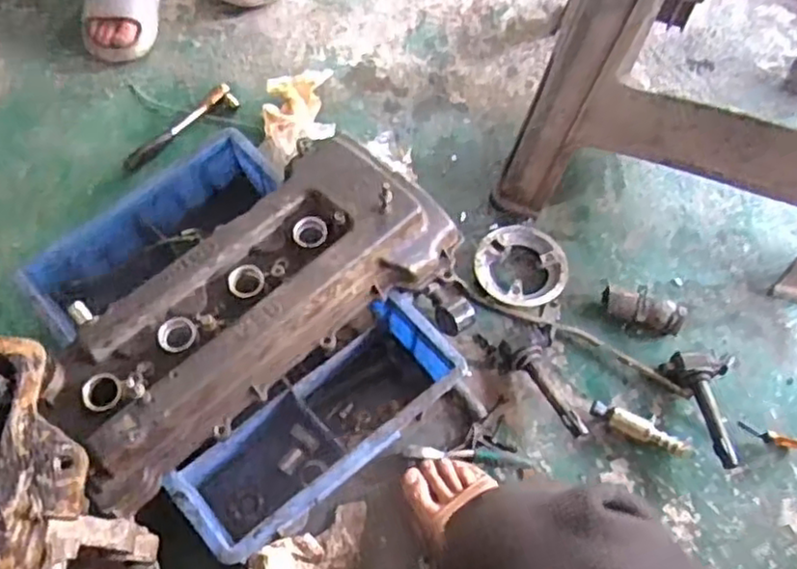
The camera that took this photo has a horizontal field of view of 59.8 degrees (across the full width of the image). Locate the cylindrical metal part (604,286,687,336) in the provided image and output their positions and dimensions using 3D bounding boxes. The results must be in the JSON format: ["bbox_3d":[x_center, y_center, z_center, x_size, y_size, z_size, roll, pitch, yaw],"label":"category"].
[{"bbox_3d":[0.319,0.033,0.900,0.106,0.041,0.055,15,61,5],"label":"cylindrical metal part"}]

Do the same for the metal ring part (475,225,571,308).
[{"bbox_3d":[0.162,-0.024,0.929,0.117,0.027,0.116,-13,63,-10],"label":"metal ring part"}]

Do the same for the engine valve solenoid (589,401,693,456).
[{"bbox_3d":[0.283,0.171,0.806,0.123,0.027,0.025,20,62,8],"label":"engine valve solenoid"}]

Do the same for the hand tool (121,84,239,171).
[{"bbox_3d":[-0.314,-0.227,1.004,0.031,0.033,0.192,41,67,18],"label":"hand tool"}]

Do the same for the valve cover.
[{"bbox_3d":[-0.152,0.023,0.738,0.201,0.085,0.452,40,67,19],"label":"valve cover"}]

